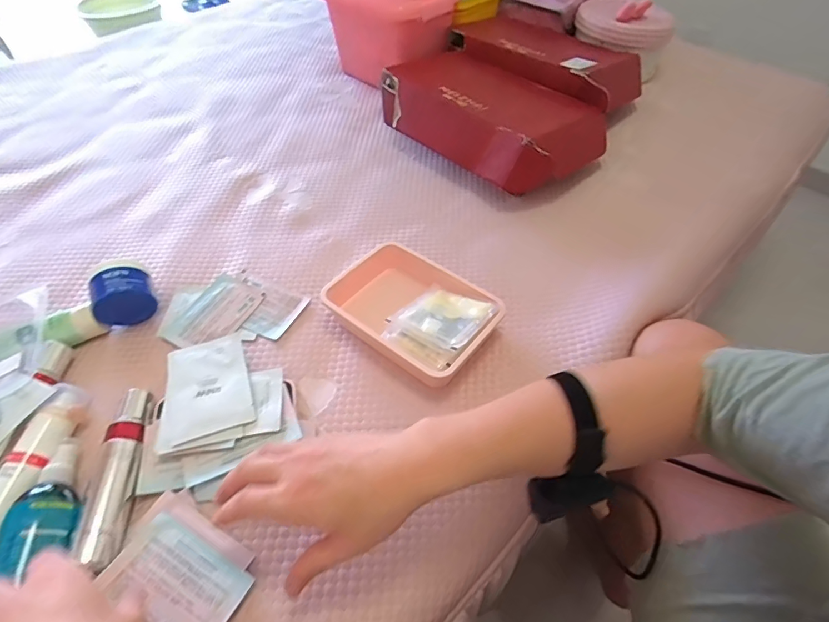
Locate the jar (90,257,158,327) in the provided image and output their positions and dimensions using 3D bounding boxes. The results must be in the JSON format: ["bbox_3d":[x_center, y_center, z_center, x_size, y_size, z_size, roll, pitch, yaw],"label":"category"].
[{"bbox_3d":[-0.369,-0.019,0.564,0.072,0.071,0.045,-22,54,-18],"label":"jar"}]

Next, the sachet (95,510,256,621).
[{"bbox_3d":[-0.207,0.235,0.382,0.115,0.004,0.076,25,48,17],"label":"sachet"}]

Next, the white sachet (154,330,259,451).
[{"bbox_3d":[-0.236,0.084,0.499,0.095,0.007,0.126,-18,49,-15],"label":"white sachet"}]

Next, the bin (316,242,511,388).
[{"bbox_3d":[-0.005,-0.002,0.557,0.200,0.047,0.141,33,57,24],"label":"bin"}]

